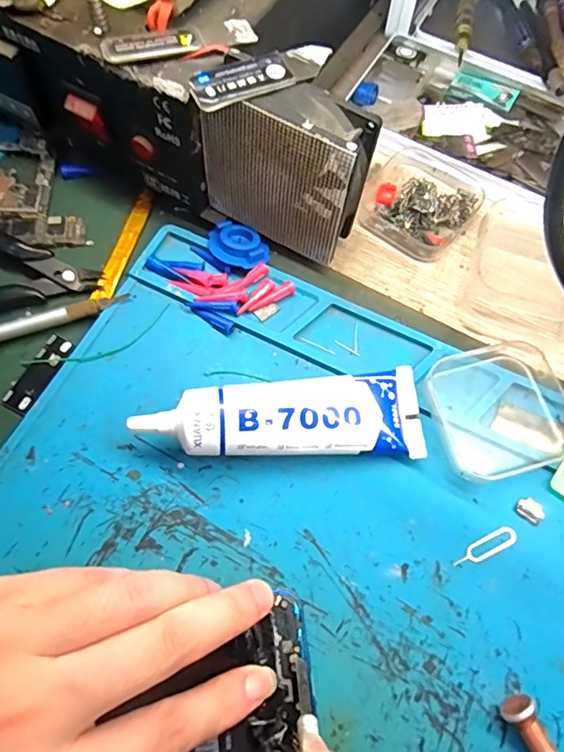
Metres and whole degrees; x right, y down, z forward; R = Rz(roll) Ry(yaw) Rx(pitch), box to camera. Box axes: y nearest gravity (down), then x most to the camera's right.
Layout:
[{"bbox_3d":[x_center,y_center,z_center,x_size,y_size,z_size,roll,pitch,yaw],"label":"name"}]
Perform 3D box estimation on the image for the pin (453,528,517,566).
[{"bbox_3d":[0.094,0.079,0.233,0.033,0.004,0.009,-23,70,-9],"label":"pin"}]

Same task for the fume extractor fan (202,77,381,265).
[{"bbox_3d":[0.002,-0.103,0.259,0.080,0.085,0.028,26,70,9],"label":"fume extractor fan"}]

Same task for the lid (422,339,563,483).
[{"bbox_3d":[0.108,0.015,0.252,0.066,0.013,0.064,-14,69,-6],"label":"lid"}]

